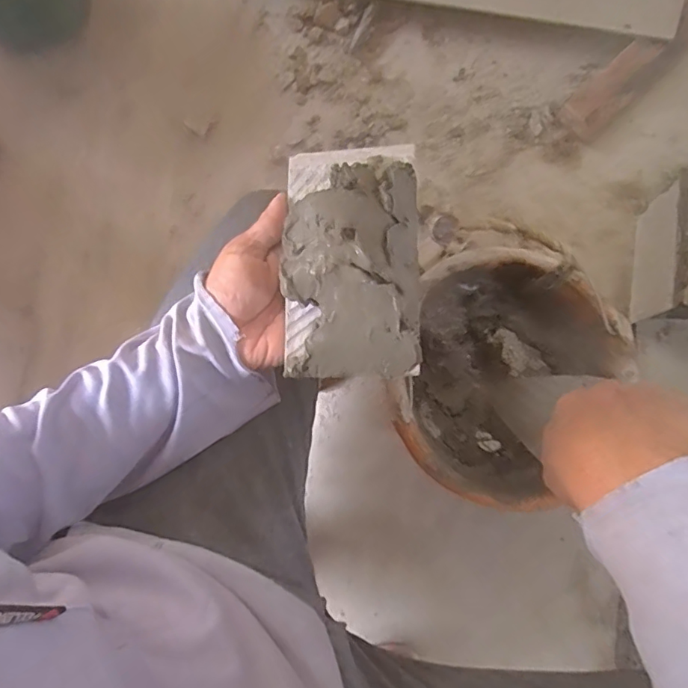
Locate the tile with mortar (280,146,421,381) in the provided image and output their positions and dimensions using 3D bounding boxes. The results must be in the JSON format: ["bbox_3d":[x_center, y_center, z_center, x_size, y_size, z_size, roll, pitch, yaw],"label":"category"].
[{"bbox_3d":[0.005,-0.062,0.342,0.088,0.051,0.161,0,77,1],"label":"tile with mortar"}]

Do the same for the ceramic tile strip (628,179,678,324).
[{"bbox_3d":[0.392,-0.108,0.651,0.013,0.098,0.157,10,81,5],"label":"ceramic tile strip"}]

